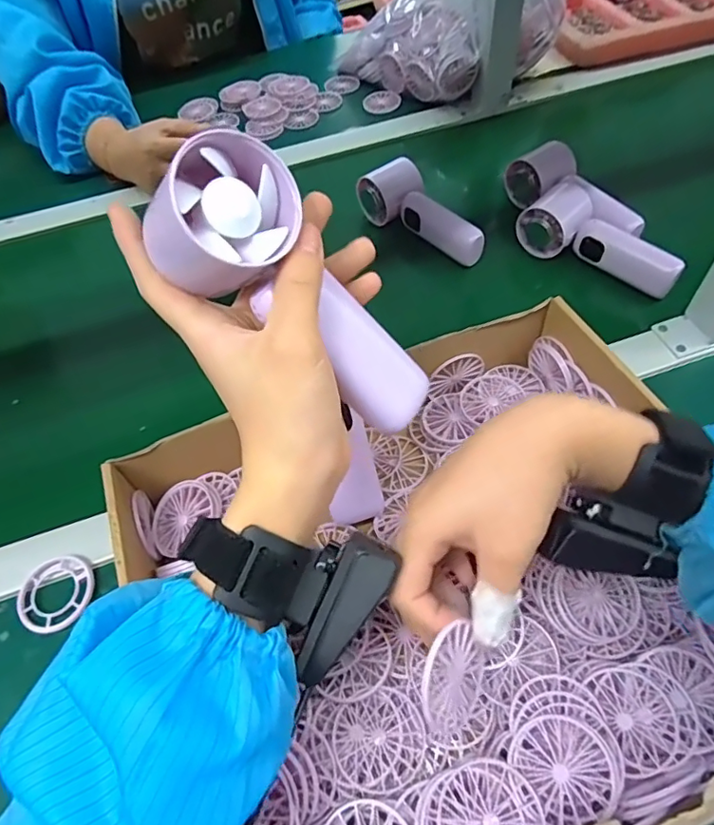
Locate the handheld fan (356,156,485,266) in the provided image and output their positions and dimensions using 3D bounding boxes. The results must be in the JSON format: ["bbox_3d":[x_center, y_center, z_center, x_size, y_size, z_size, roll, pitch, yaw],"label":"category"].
[{"bbox_3d":[0.064,-0.205,0.566,0.057,0.047,0.145,-27,59,-14],"label":"handheld fan"}]

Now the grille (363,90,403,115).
[{"bbox_3d":[0.034,-0.432,0.751,0.044,0.011,0.043,-37,62,-20],"label":"grille"}]

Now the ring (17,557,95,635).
[{"bbox_3d":[-0.217,0.132,0.391,0.055,0.011,0.055,-2,56,3],"label":"ring"}]

